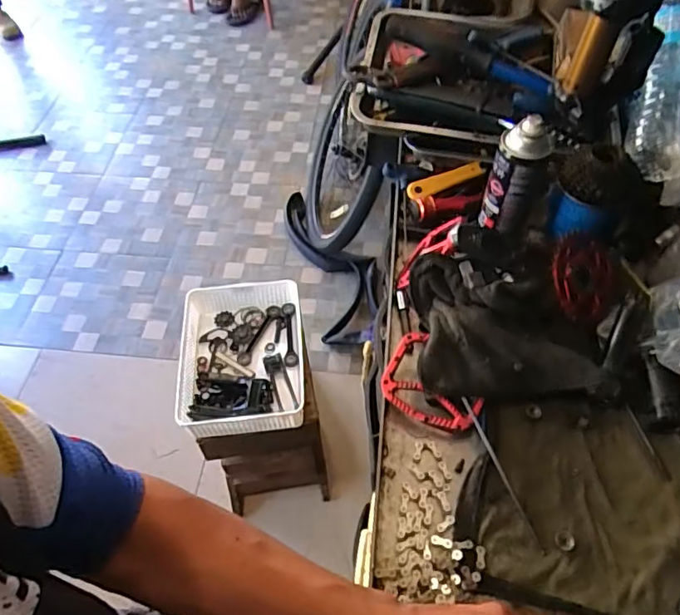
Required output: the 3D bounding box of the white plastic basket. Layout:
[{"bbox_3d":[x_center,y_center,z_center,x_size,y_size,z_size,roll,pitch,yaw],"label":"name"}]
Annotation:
[{"bbox_3d":[-0.215,0.104,1.182,0.259,0.075,0.336,-6,54,-2],"label":"white plastic basket"}]

